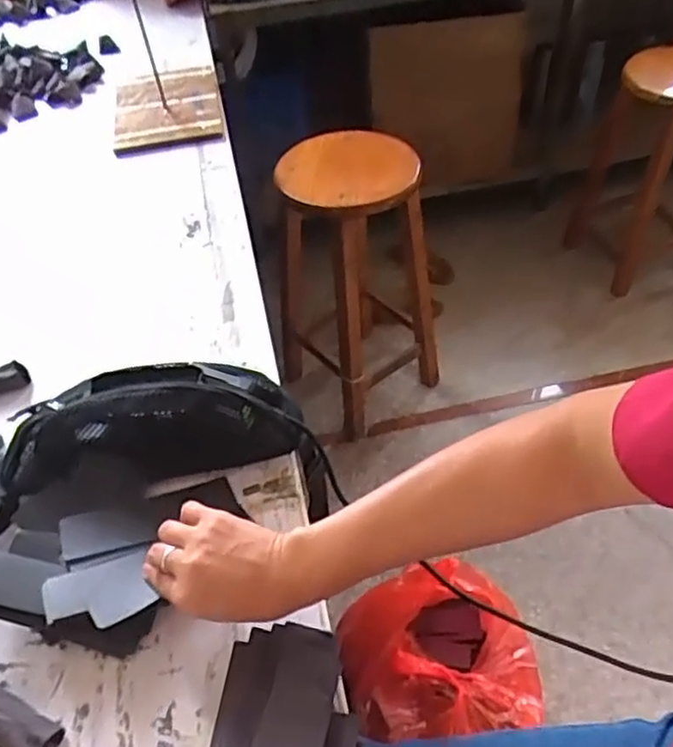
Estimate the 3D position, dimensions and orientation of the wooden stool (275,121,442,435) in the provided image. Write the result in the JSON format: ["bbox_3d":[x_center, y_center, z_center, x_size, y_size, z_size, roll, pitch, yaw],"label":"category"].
[{"bbox_3d":[0.039,-0.207,1.535,0.302,0.630,0.325,-3,47,3],"label":"wooden stool"}]

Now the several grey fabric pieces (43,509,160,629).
[{"bbox_3d":[-0.194,0.159,0.561,0.082,0.017,0.111,-9,46,-7],"label":"several grey fabric pieces"}]

